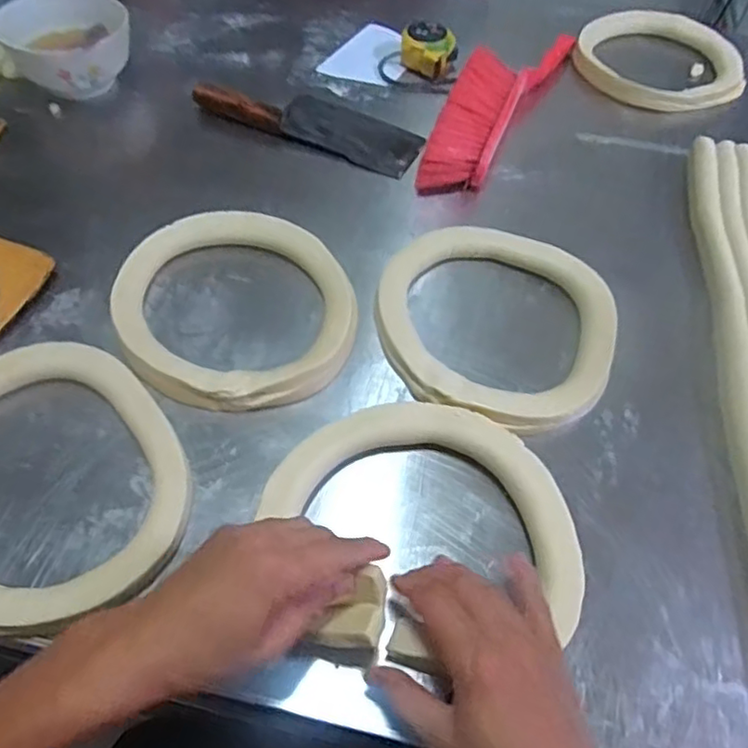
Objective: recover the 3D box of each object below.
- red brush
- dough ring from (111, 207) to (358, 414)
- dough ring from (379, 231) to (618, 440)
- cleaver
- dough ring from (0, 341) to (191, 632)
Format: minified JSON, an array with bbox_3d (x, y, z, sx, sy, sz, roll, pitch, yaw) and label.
[{"bbox_3d":[0.153,-0.350,0.785,0.088,0.076,0.390,24,55,14],"label":"red brush"},{"bbox_3d":[-0.127,-0.065,0.579,0.203,0.036,0.220,2,53,-2],"label":"dough ring"},{"bbox_3d":[0.108,-0.047,0.578,0.215,0.036,0.205,2,53,-2],"label":"dough ring"},{"bbox_3d":[-0.075,-0.313,0.775,0.277,0.033,0.092,21,54,12],"label":"cleaver"},{"bbox_3d":[-0.255,0.079,0.470,0.206,0.025,0.246,-33,61,-25],"label":"dough ring"}]

